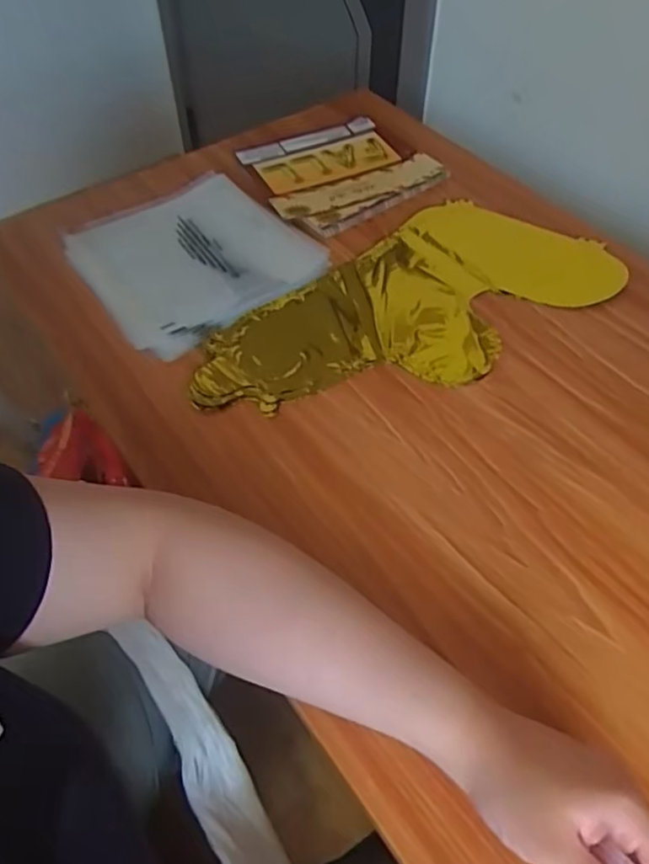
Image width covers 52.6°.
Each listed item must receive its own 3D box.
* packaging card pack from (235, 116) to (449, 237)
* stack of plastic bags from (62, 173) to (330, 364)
[{"bbox_3d":[0.014,-0.312,0.790,0.196,0.023,0.180,-29,57,-19],"label":"packaging card pack"},{"bbox_3d":[-0.143,-0.185,0.698,0.213,0.021,0.222,-35,59,-22],"label":"stack of plastic bags"}]

